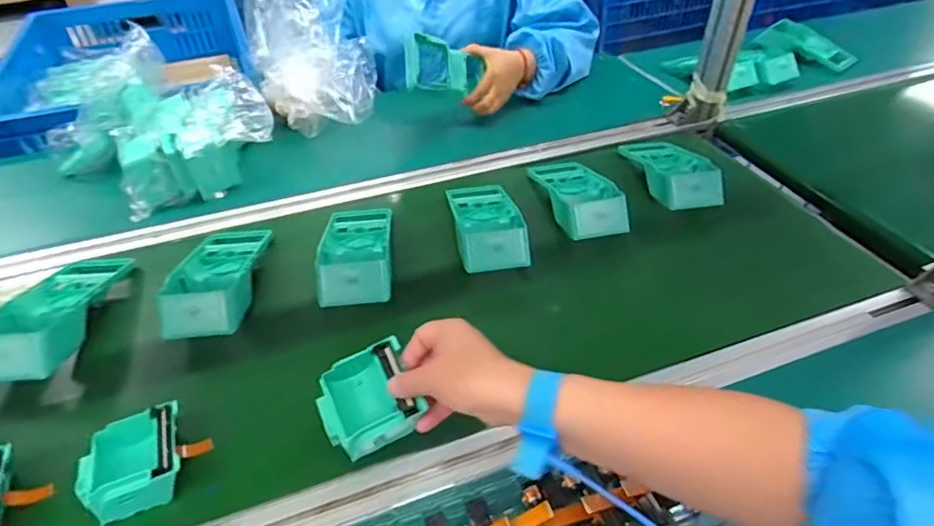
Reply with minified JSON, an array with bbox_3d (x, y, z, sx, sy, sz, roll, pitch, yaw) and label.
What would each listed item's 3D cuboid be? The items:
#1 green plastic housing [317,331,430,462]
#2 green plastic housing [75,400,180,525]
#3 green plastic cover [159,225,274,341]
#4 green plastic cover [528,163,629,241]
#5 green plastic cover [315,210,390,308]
[{"bbox_3d":[-0.083,0.120,0.460,0.075,0.046,0.077,-22,67,-11],"label":"green plastic housing"},{"bbox_3d":[-0.279,0.174,0.451,0.077,0.046,0.084,-17,44,-16],"label":"green plastic housing"},{"bbox_3d":[-0.291,0.007,0.623,0.090,0.049,0.198,-4,42,-3],"label":"green plastic cover"},{"bbox_3d":[0.150,-0.100,0.740,0.092,0.047,0.197,-6,42,-5],"label":"green plastic cover"},{"bbox_3d":[-0.136,-0.024,0.663,0.089,0.042,0.195,-5,42,-4],"label":"green plastic cover"}]

